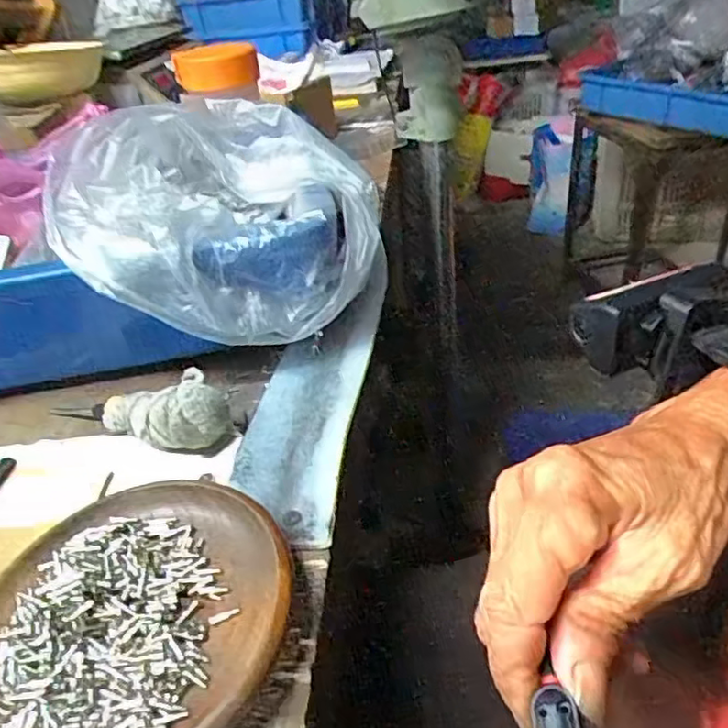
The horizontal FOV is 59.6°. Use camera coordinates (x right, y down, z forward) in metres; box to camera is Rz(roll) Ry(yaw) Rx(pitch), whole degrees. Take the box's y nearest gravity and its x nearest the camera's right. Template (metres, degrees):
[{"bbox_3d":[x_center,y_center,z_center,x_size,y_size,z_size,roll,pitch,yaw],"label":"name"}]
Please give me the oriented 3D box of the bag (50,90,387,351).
[{"bbox_3d":[-0.085,-0.090,0.374,0.164,0.094,0.148,-13,35,-8],"label":"bag"}]

